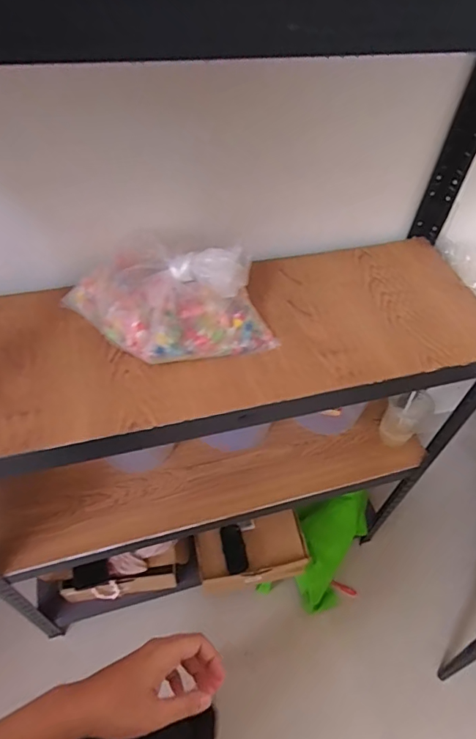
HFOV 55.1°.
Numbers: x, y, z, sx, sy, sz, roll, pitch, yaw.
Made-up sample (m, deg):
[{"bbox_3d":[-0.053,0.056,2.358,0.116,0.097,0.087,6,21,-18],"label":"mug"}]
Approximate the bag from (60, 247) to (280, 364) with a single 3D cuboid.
[{"bbox_3d":[-0.103,-0.096,0.638,0.319,0.119,0.157,6,50,0],"label":"bag"}]

